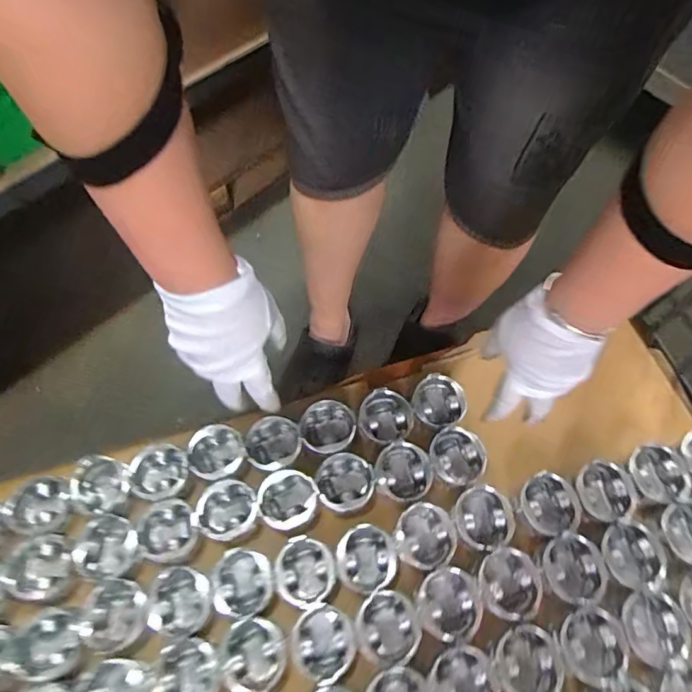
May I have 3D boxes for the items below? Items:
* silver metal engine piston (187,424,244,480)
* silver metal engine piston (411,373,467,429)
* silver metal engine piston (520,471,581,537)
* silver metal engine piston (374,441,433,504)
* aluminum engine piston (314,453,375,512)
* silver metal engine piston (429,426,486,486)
[{"bbox_3d":[-0.167,0.141,0.649,0.071,0.046,0.069,1,65,-2],"label":"silver metal engine piston"},{"bbox_3d":[0.122,0.078,0.660,0.066,0.051,0.065,25,67,9],"label":"silver metal engine piston"},{"bbox_3d":[0.243,0.193,0.601,0.060,0.056,0.070,-15,67,-8],"label":"silver metal engine piston"},{"bbox_3d":[0.071,0.161,0.625,0.068,0.062,0.062,37,69,14],"label":"silver metal engine piston"},{"bbox_3d":[-0.003,0.173,0.626,0.067,0.043,0.067,1,65,-2],"label":"aluminum engine piston"},{"bbox_3d":[0.141,0.142,0.637,0.068,0.054,0.058,34,69,13],"label":"silver metal engine piston"}]

